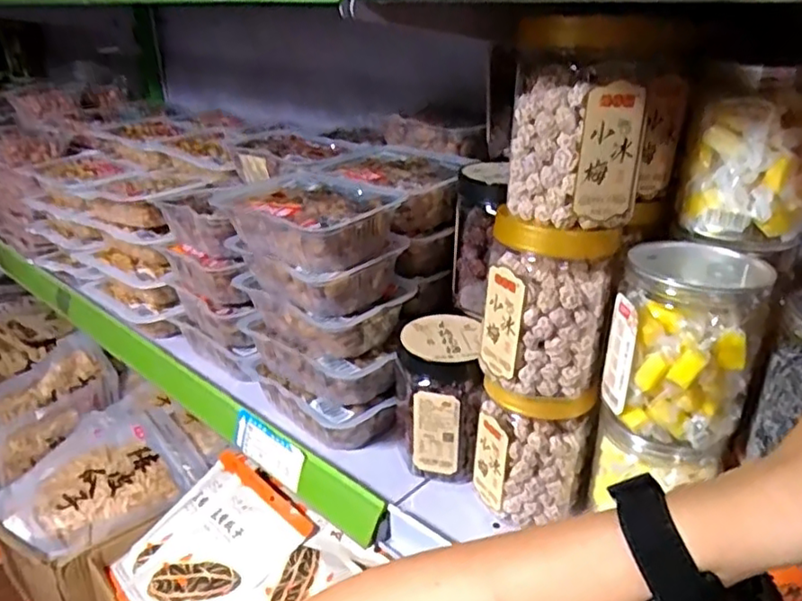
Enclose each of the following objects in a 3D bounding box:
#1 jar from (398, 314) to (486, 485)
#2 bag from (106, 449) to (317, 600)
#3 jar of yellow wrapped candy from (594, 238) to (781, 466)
[{"bbox_3d":[0.034,0.087,0.554,0.072,0.121,0.086,0,26,2],"label":"jar"},{"bbox_3d":[-0.259,0.329,0.835,0.225,0.031,0.245,-38,36,-27],"label":"bag"},{"bbox_3d":[0.186,0.032,0.420,0.085,0.125,0.080,-1,26,0],"label":"jar of yellow wrapped candy"}]

